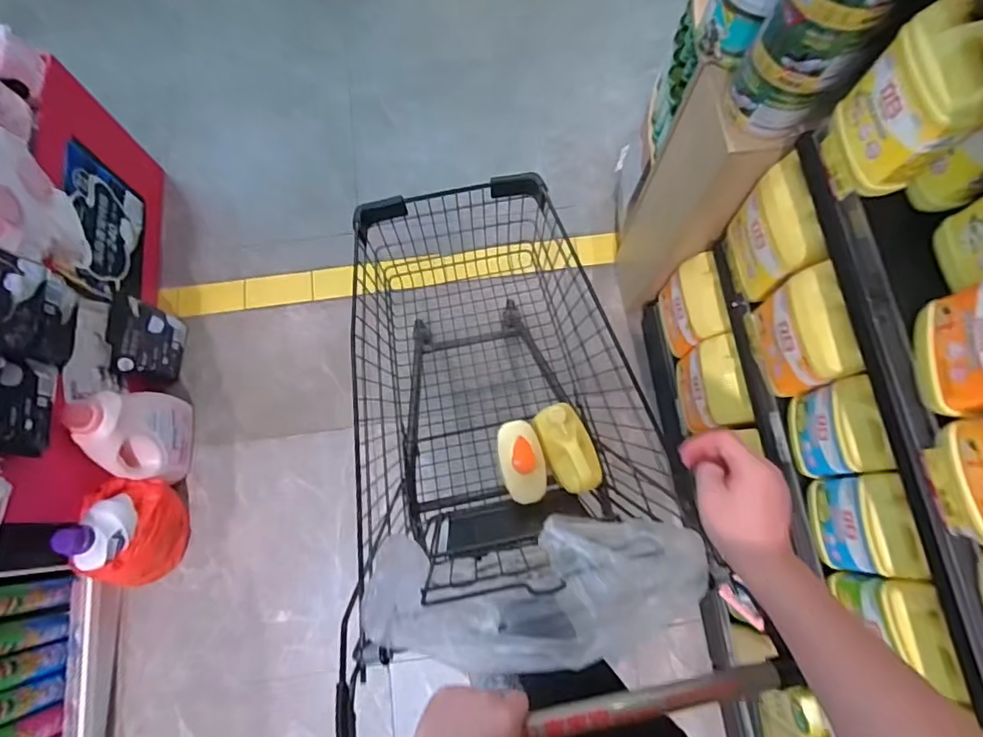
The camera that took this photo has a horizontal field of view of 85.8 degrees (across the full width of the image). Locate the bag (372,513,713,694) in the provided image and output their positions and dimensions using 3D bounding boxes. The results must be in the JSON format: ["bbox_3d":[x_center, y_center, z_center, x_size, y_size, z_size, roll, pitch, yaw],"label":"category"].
[{"bbox_3d":[0.046,0.254,0.601,0.374,0.105,0.146,-14,74,13],"label":"bag"}]

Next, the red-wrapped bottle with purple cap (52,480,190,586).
[{"bbox_3d":[-0.858,0.386,1.260,0.143,0.314,0.244,-14,75,-5],"label":"red-wrapped bottle with purple cap"}]

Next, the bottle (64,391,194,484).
[{"bbox_3d":[-0.884,0.167,1.336,0.109,0.355,0.225,-6,74,-3],"label":"bottle"}]

